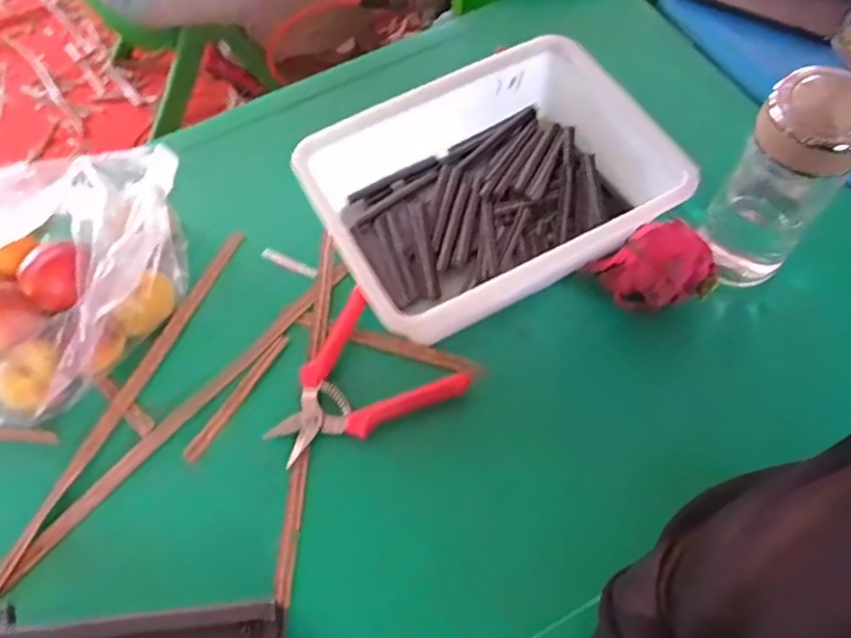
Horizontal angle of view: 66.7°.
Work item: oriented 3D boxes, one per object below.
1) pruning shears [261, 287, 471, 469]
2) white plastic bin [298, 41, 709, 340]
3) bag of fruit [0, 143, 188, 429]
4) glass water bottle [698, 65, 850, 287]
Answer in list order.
[{"bbox_3d":[-0.050,0.058,0.485,0.110,0.017,0.127,36,70,17],"label":"pruning shears"},{"bbox_3d":[0.046,-0.109,0.540,0.265,0.079,0.218,-28,67,-11],"label":"white plastic bin"},{"bbox_3d":[-0.312,-0.034,0.489,0.167,0.117,0.264,30,68,17],"label":"bag of fruit"},{"bbox_3d":[0.252,-0.095,0.462,0.063,0.157,0.071,-42,66,-16],"label":"glass water bottle"}]

